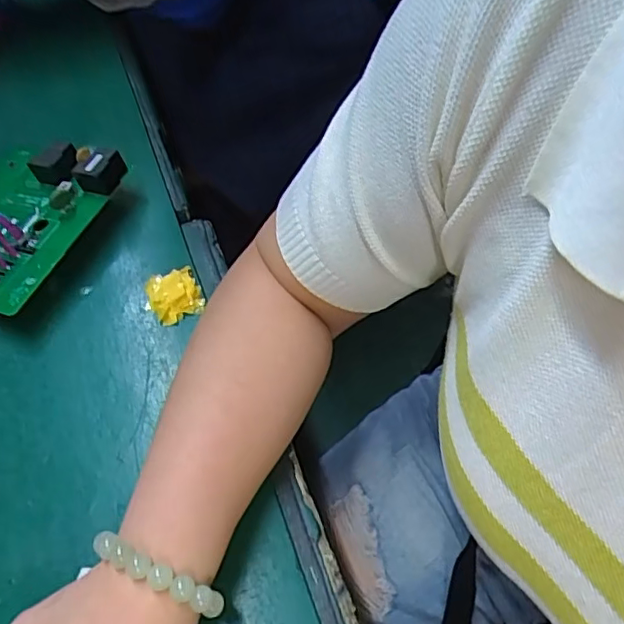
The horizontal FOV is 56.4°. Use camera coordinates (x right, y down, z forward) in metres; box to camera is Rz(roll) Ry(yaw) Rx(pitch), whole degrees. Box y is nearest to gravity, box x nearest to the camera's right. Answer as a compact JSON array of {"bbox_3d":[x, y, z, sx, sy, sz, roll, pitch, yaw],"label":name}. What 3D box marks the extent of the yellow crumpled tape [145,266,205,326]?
[{"bbox_3d":[-0.106,-0.015,0.440,0.039,0.014,0.045,-21,60,-12],"label":"yellow crumpled tape"}]

